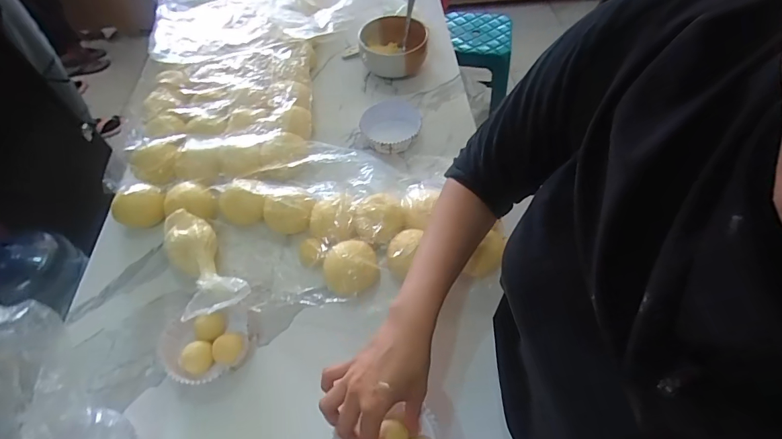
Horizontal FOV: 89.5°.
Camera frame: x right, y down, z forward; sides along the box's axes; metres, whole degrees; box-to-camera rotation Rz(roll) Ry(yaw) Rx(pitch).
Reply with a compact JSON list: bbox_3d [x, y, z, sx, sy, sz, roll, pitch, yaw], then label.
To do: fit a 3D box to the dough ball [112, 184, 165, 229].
[{"bbox_3d":[-0.372,-0.020,0.588,0.064,0.041,0.073,36,64,24],"label":"dough ball"}]

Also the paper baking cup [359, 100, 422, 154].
[{"bbox_3d":[0.001,-0.160,0.686,0.103,0.045,0.110,-1,56,2],"label":"paper baking cup"}]

